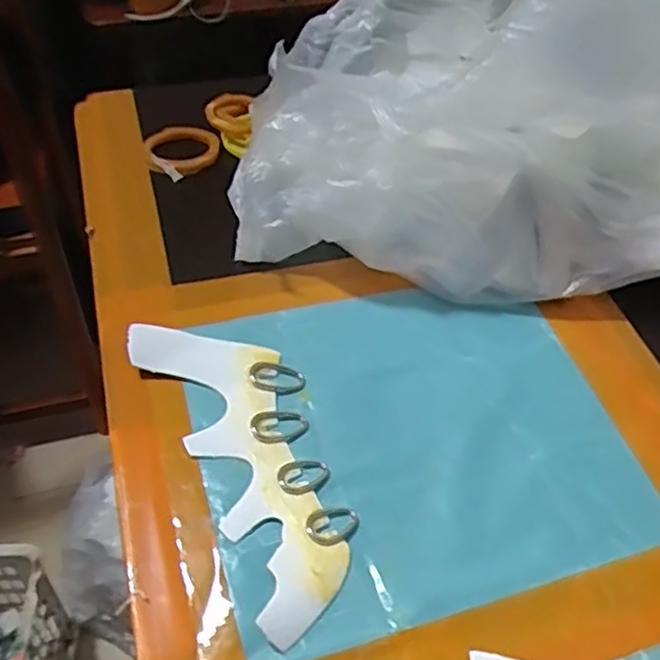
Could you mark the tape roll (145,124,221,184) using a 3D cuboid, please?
[{"bbox_3d":[-0.125,-0.152,0.594,0.061,0.016,0.057,2,47,-2],"label":"tape roll"}]

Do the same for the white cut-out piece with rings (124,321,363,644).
[{"bbox_3d":[-0.043,0.064,0.400,0.080,0.009,0.208,-21,52,-21],"label":"white cut-out piece with rings"}]

